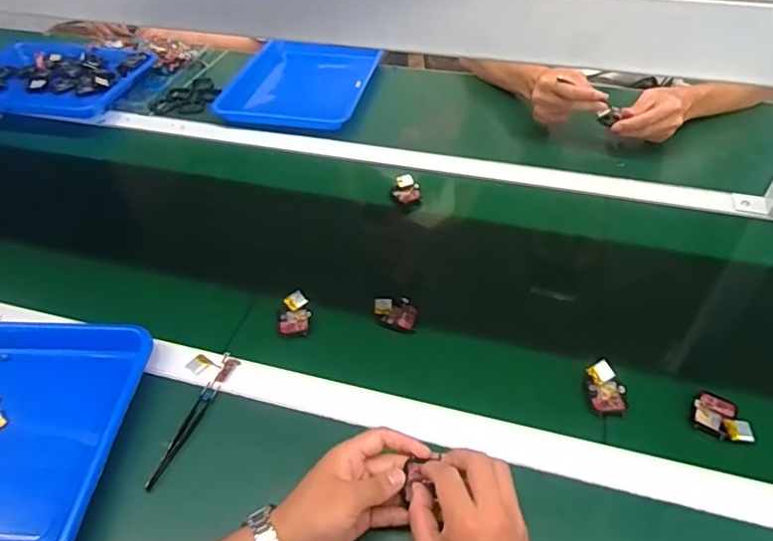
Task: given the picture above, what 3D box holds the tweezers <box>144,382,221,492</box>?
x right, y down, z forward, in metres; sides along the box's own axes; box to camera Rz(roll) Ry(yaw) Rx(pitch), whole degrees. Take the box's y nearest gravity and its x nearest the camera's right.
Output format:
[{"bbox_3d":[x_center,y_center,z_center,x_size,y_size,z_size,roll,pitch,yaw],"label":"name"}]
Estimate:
[{"bbox_3d":[-0.201,0.162,0.554,0.015,0.009,0.119,10,47,14],"label":"tweezers"}]

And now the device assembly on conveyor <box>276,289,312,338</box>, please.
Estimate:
[{"bbox_3d":[-0.109,0.051,0.652,0.038,0.021,0.054,-11,46,-7],"label":"device assembly on conveyor"}]

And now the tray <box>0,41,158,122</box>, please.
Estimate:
[{"bbox_3d":[-0.609,-0.351,1.019,0.324,0.033,0.234,7,46,11],"label":"tray"}]

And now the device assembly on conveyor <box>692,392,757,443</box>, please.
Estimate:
[{"bbox_3d":[0.332,0.143,0.546,0.051,0.014,0.044,22,51,24],"label":"device assembly on conveyor"}]

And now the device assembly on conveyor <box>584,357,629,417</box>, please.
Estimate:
[{"bbox_3d":[0.226,0.119,0.568,0.036,0.016,0.056,2,45,6],"label":"device assembly on conveyor"}]

